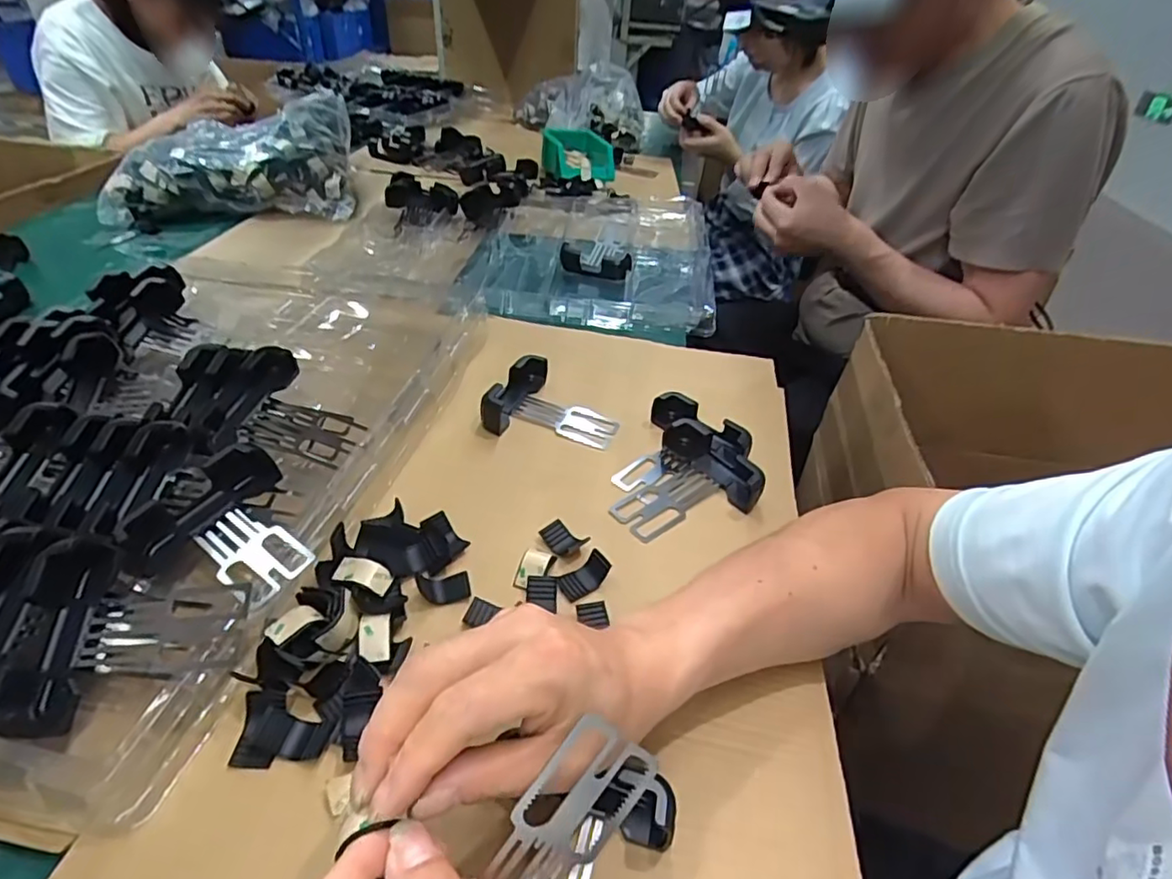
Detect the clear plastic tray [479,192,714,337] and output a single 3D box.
[{"bbox_3d":[0.016,-0.272,0.899,0.318,0.046,0.406,6,39,1],"label":"clear plastic tray"}]

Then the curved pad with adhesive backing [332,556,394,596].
[{"bbox_3d":[-0.148,0.089,0.409,0.039,0.010,0.018,14,40,11],"label":"curved pad with adhesive backing"}]

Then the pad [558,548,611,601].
[{"bbox_3d":[0.000,0.094,0.430,0.036,0.010,0.022,-26,48,-32],"label":"pad"}]

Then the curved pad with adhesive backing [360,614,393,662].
[{"bbox_3d":[-0.129,0.121,0.377,0.019,0.009,0.030,-5,40,-11],"label":"curved pad with adhesive backing"}]

